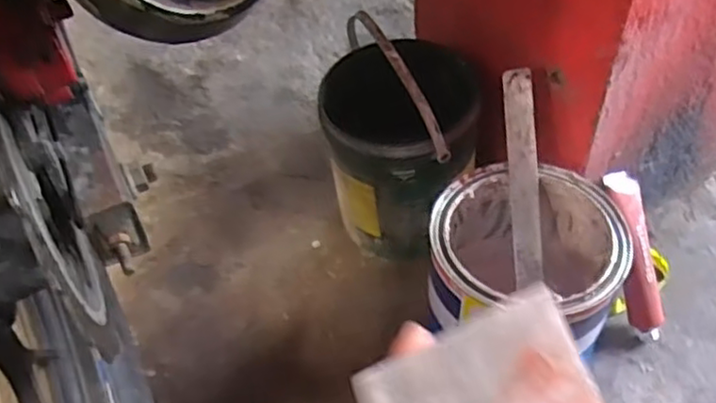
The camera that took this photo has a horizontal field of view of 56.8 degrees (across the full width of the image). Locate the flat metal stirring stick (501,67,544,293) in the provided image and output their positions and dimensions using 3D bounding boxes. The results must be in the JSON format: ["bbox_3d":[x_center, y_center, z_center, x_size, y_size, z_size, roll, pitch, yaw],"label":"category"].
[{"bbox_3d":[0.152,-0.019,0.609,0.026,0.199,0.007,-2,10,21],"label":"flat metal stirring stick"}]

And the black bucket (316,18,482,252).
[{"bbox_3d":[0.048,-0.076,0.741,0.163,0.273,0.168,1,49,8],"label":"black bucket"}]

